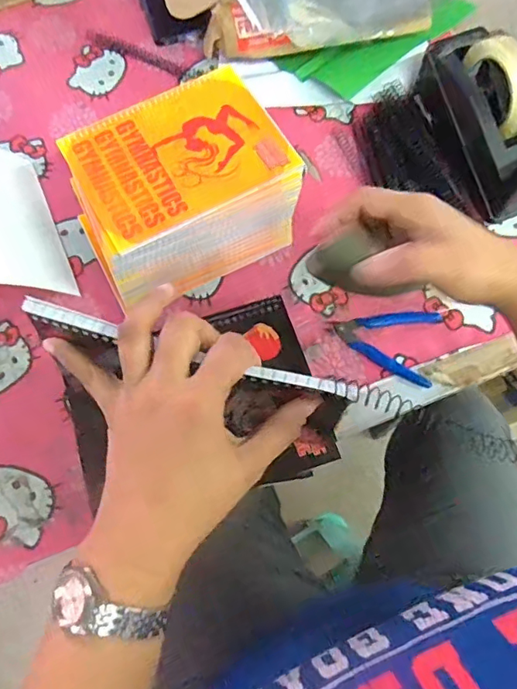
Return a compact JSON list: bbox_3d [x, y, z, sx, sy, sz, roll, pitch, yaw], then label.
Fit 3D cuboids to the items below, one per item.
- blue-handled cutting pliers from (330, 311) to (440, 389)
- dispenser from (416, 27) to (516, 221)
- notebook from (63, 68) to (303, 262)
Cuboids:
[{"bbox_3d":[0.137,-0.009,0.567,0.111,0.012,0.087,16,71,5],"label":"blue-handled cutting pliers"},{"bbox_3d":[0.257,-0.255,0.582,0.085,0.122,0.197,-27,73,-10],"label":"dispenser"},{"bbox_3d":[-0.079,-0.189,0.513,0.196,0.009,0.148,-28,73,-11],"label":"notebook"}]

